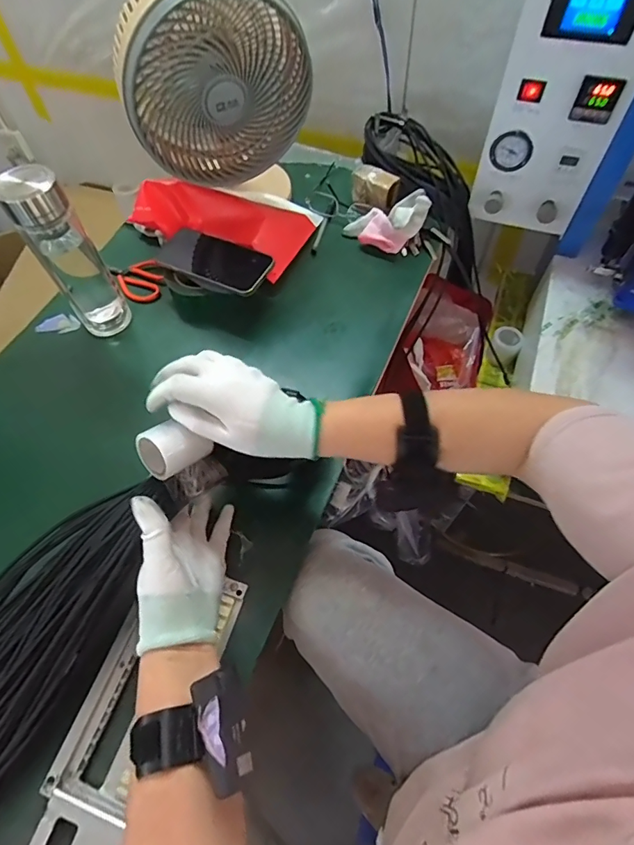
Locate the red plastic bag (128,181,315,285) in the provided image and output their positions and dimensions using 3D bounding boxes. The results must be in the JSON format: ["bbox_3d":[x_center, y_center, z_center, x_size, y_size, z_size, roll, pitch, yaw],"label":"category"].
[{"bbox_3d":[-0.135,-0.302,0.664,0.224,0.094,0.135,19,63,13],"label":"red plastic bag"}]

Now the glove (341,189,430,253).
[{"bbox_3d":[0.107,-0.312,0.672,0.095,0.069,0.095,-36,65,-17],"label":"glove"}]

